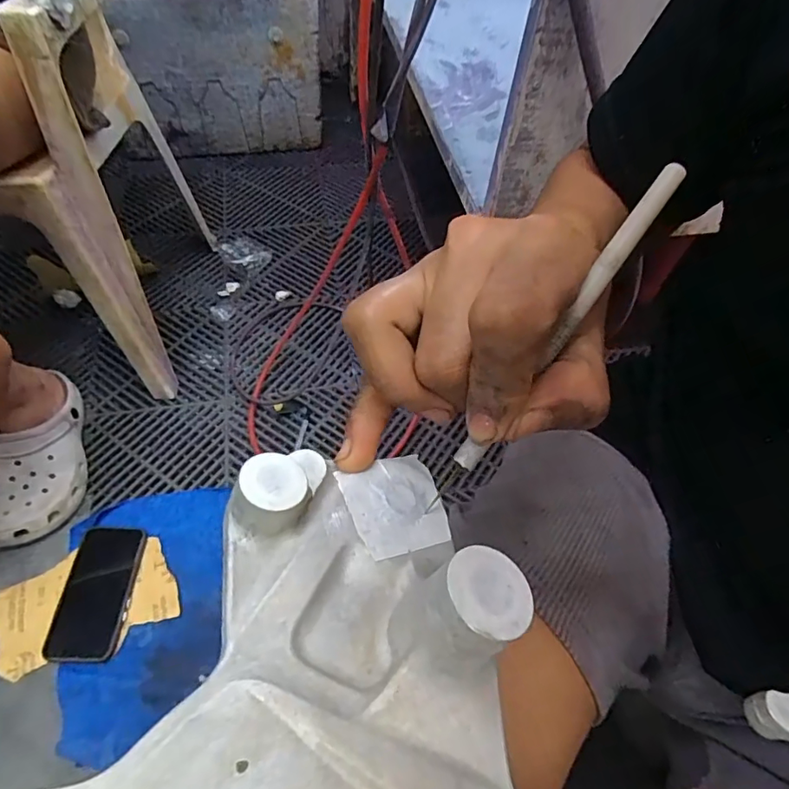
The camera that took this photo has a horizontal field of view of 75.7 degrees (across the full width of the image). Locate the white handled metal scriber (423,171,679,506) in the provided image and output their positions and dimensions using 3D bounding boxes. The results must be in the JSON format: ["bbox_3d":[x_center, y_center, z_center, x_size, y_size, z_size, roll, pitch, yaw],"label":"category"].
[{"bbox_3d":[0.051,-0.016,0.165,0.006,0.004,0.131,38,96,20],"label":"white handled metal scriber"}]

